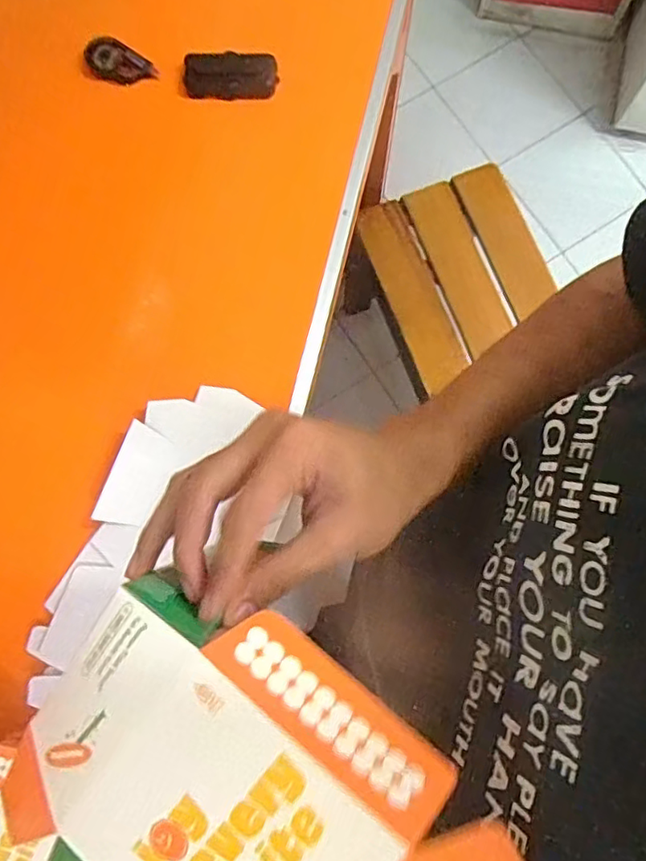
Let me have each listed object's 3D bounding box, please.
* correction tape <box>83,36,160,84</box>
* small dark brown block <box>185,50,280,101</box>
[{"bbox_3d":[-0.244,-0.438,0.720,0.089,0.021,0.047,27,81,6],"label":"correction tape"},{"bbox_3d":[-0.107,-0.414,0.707,0.106,0.024,0.048,1,79,1],"label":"small dark brown block"}]

